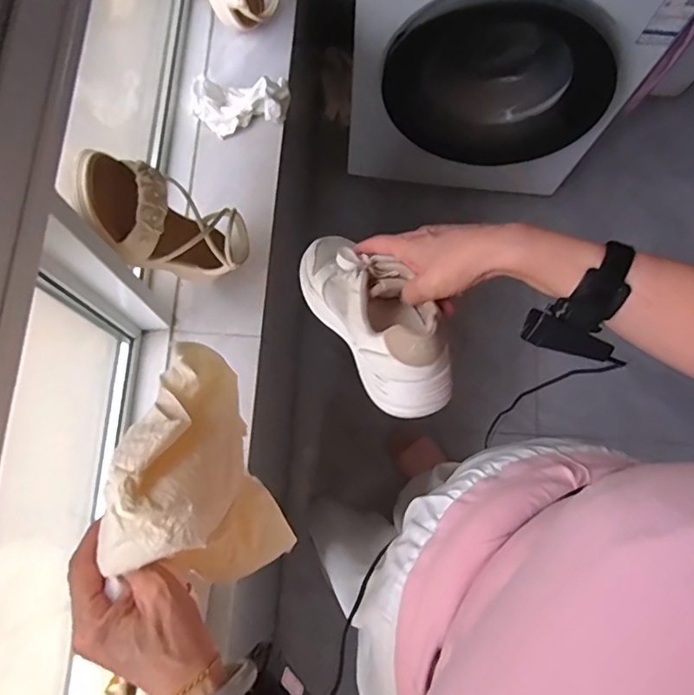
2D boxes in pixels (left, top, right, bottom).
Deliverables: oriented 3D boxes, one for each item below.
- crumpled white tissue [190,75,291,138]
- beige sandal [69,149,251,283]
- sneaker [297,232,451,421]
[{"bbox_3d":[-0.161,-0.379,0.807,0.150,0.050,0.077,-11,75,-4],"label":"crumpled white tissue"},{"bbox_3d":[-0.212,-0.140,0.624,0.093,0.235,0.100,-11,73,27],"label":"beige sandal"},{"bbox_3d":[0.019,-0.042,0.525,0.083,0.079,0.243,-29,50,-9],"label":"sneaker"}]

